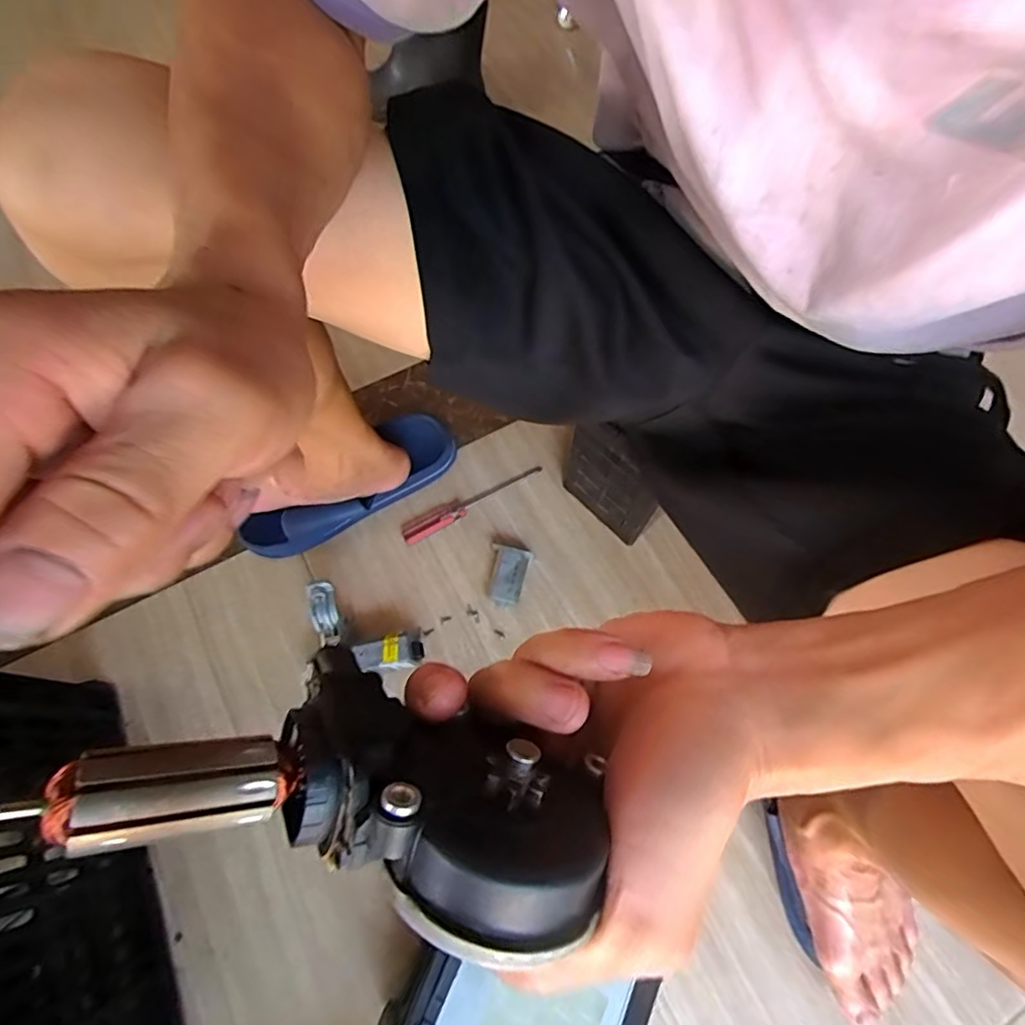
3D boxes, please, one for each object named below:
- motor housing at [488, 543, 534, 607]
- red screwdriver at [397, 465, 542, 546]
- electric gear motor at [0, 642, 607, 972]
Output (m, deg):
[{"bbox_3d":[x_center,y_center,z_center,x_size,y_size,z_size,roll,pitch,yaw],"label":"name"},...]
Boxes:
[{"bbox_3d":[-0.009,0.075,0.675,0.048,0.025,0.071,19,68,6],"label":"motor housing"},{"bbox_3d":[-0.051,-0.015,0.720,0.195,0.024,0.023,-31,71,-14],"label":"red screwdriver"},{"bbox_3d":[-0.041,0.074,0.163,0.133,0.057,0.058,17,67,-8],"label":"electric gear motor"}]

